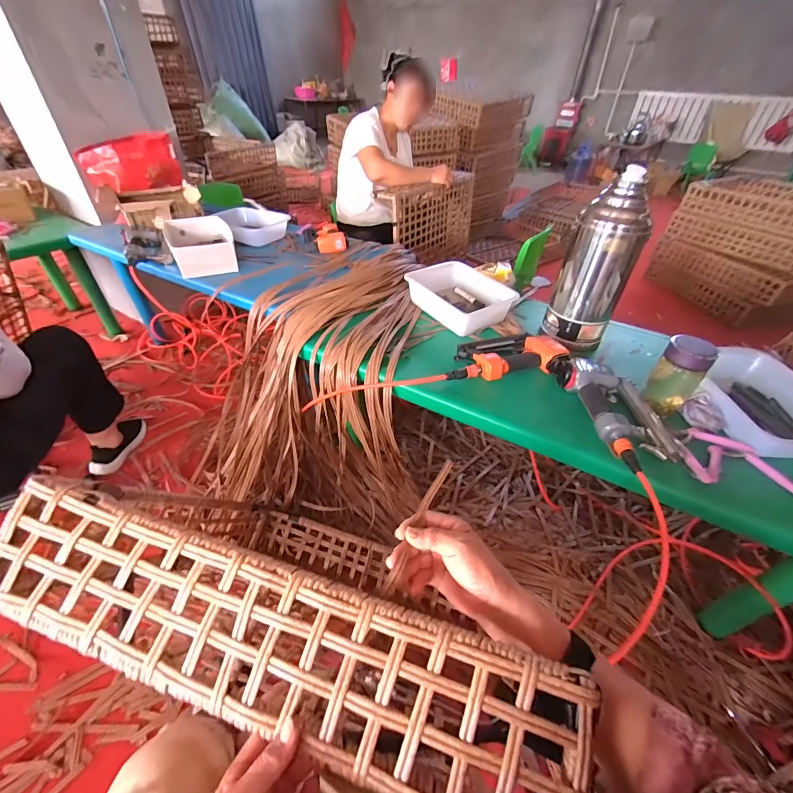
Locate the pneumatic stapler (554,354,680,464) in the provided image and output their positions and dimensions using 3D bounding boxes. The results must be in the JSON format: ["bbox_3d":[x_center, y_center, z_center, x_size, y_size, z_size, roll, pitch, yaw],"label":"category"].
[{"bbox_3d":[0.446,0.015,0.741,0.152,0.051,0.277,-4,43,-8],"label":"pneumatic stapler"}]

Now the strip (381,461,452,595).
[{"bbox_3d":[0.024,0.141,0.411,0.015,0.018,0.161,22,59,17],"label":"strip"}]

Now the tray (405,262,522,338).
[{"bbox_3d":[0.175,-0.292,1.045,0.211,0.068,0.266,-27,50,-29],"label":"tray"}]

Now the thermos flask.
[{"bbox_3d":[0.485,-0.307,0.882,0.144,0.367,0.137,-12,44,-17],"label":"thermos flask"}]

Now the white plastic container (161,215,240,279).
[{"bbox_3d":[-0.652,-0.500,1.228,0.201,0.098,0.300,-17,46,-21],"label":"white plastic container"}]

